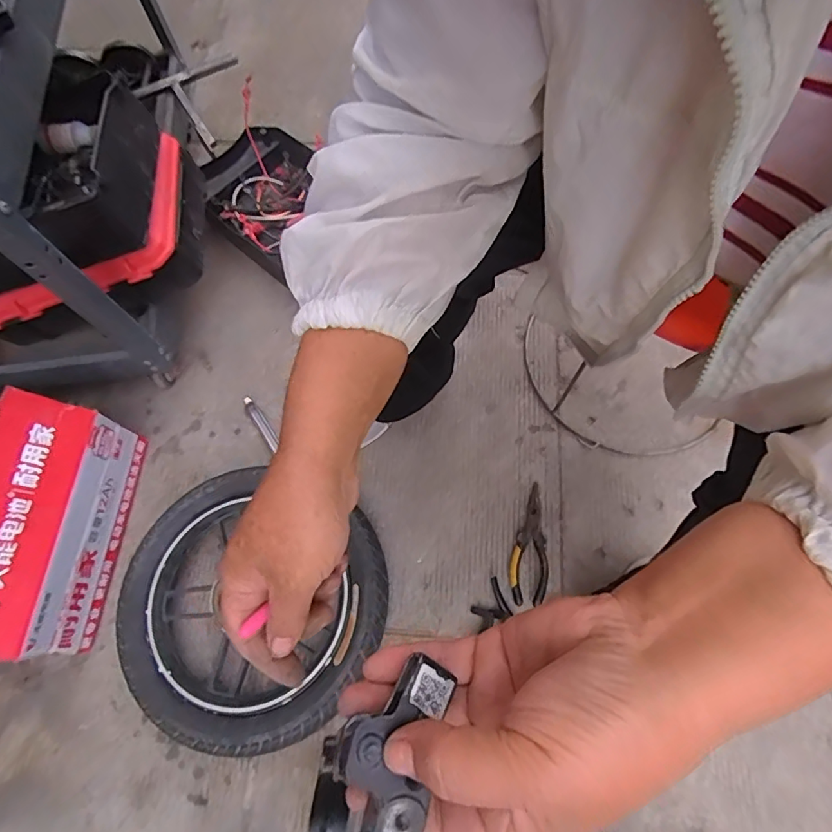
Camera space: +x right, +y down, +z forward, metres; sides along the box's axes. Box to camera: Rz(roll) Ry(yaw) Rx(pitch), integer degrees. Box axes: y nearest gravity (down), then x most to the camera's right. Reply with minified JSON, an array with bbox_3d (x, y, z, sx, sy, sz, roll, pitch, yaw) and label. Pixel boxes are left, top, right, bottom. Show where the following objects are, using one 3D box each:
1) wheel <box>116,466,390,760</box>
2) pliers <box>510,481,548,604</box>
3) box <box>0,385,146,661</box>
[{"bbox_3d":[-0.225,0.264,0.691,0.349,0.082,0.323,-1,69,2],"label":"wheel"},{"bbox_3d":[0.168,0.186,0.733,0.052,0.014,0.168,6,70,4],"label":"pliers"},{"bbox_3d":[-0.557,0.143,0.673,0.216,0.210,0.307,2,69,3],"label":"box"}]

